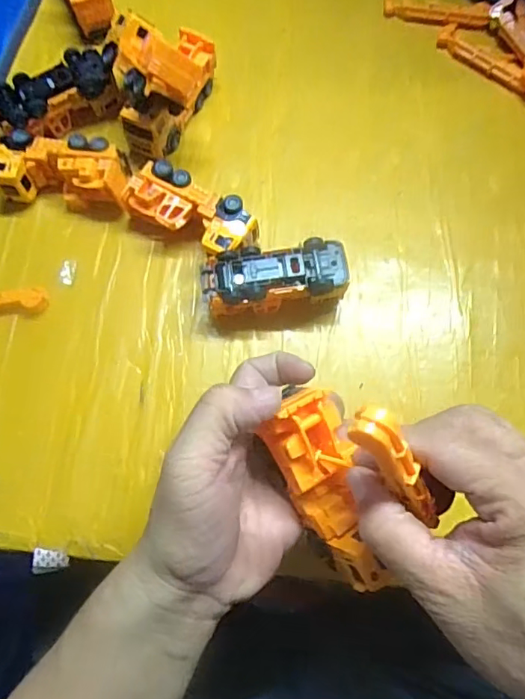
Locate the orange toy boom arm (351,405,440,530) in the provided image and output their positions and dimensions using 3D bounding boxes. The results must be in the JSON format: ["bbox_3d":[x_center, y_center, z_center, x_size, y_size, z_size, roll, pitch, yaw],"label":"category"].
[{"bbox_3d":[0.056,0.049,0.209,0.016,0.077,0.011,-46,39,-13],"label":"orange toy boom arm"}]

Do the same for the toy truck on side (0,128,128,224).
[{"bbox_3d":[-0.154,-0.139,0.409,0.106,0.039,0.050,10,73,3],"label":"toy truck on side"}]

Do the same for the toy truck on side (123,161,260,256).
[{"bbox_3d":[-0.054,-0.103,0.398,0.101,0.039,0.044,28,75,8],"label":"toy truck on side"}]

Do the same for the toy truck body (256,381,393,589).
[{"bbox_3d":[0.029,0.069,0.257,0.038,0.032,0.100,-19,97,-6],"label":"toy truck body"}]

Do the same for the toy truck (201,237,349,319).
[{"bbox_3d":[0.009,-0.050,0.380,0.101,0.041,0.042,-4,73,-1],"label":"toy truck"}]

